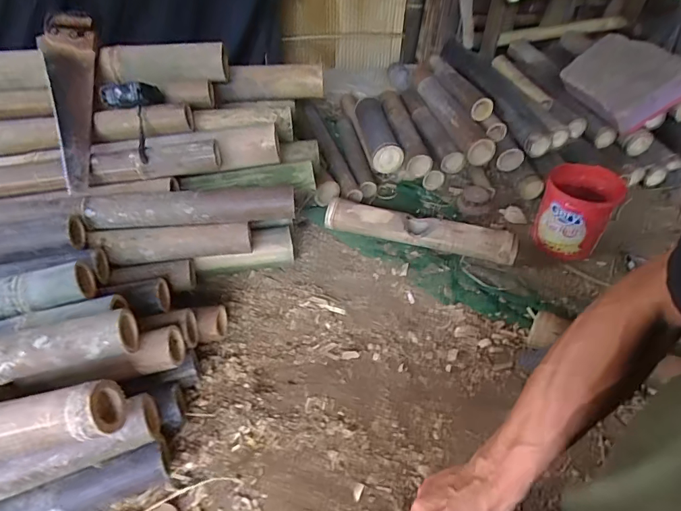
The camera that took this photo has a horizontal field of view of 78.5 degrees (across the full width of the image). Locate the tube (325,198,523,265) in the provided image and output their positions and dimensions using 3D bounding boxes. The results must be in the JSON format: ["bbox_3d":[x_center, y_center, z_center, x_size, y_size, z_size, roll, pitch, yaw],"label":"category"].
[{"bbox_3d":[0.171,-0.058,0.895,0.403,0.069,0.067,10,45,8],"label":"tube"}]

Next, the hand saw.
[{"bbox_3d":[-0.507,-0.319,0.802,0.113,0.017,0.448,-26,67,-3],"label":"hand saw"}]

